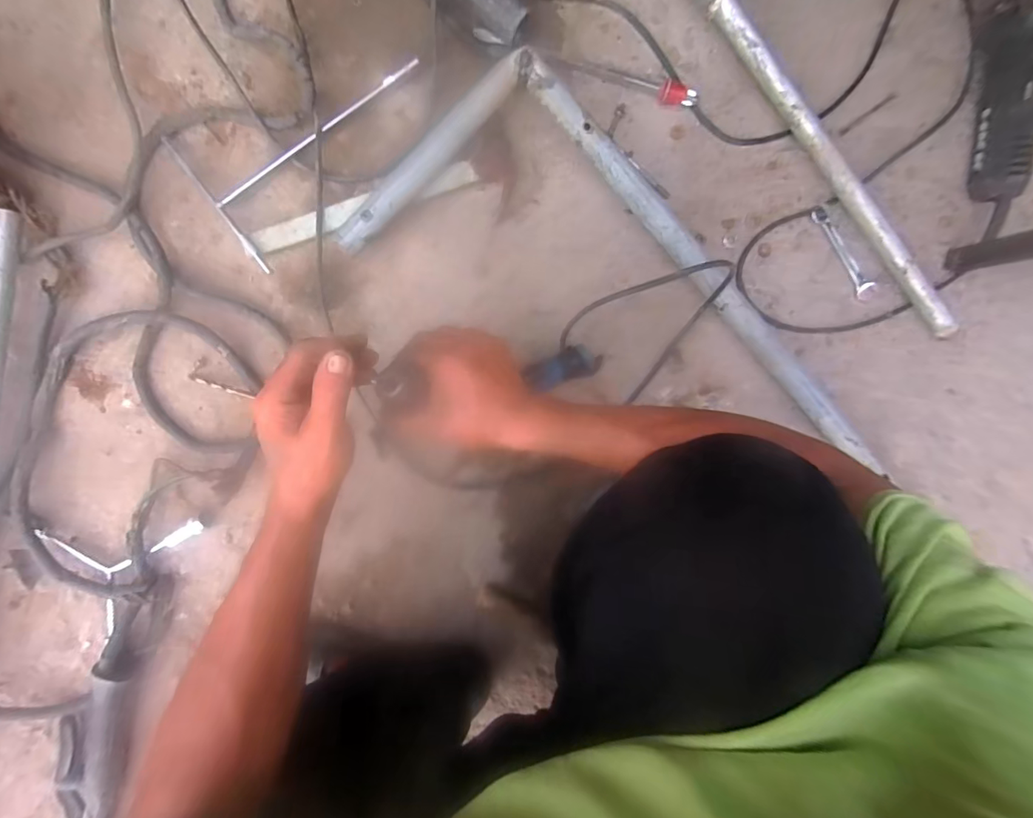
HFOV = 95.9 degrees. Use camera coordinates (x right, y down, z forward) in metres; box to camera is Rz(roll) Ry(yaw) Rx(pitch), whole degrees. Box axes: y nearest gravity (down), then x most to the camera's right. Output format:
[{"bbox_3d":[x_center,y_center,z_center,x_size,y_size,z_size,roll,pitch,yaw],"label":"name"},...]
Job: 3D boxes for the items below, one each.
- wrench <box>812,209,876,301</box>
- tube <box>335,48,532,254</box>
[{"bbox_3d":[0.432,-0.205,0.615,0.026,0.010,0.140,-39,98,0],"label":"wrench"},{"bbox_3d":[-0.091,-0.283,0.515,0.281,0.029,0.037,-44,99,2],"label":"tube"}]

